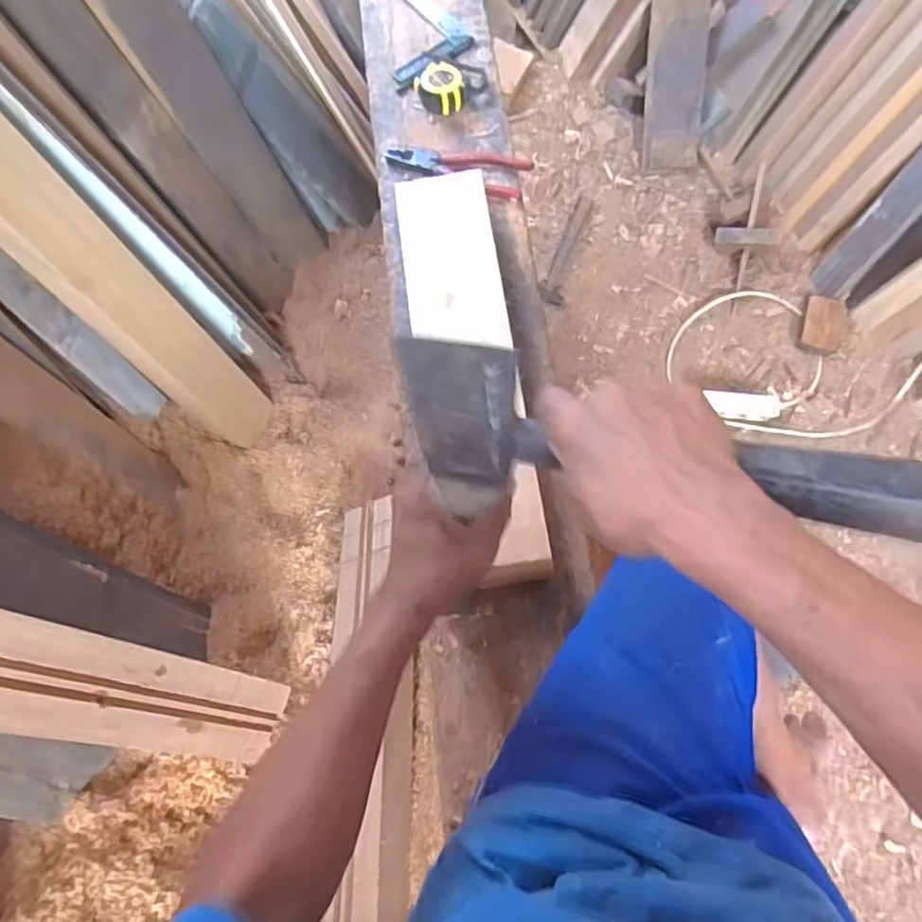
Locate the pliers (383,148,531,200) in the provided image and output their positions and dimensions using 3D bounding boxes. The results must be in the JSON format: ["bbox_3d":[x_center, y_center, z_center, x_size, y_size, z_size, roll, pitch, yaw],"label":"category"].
[{"bbox_3d":[-0.008,-0.381,0.825,0.192,0.023,0.069,18,73,9],"label":"pliers"}]

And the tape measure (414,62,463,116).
[{"bbox_3d":[-0.028,-0.501,0.855,0.057,0.033,0.068,-15,71,-3],"label":"tape measure"}]

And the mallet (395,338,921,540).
[{"bbox_3d":[0.121,-0.010,0.391,0.312,0.115,0.048,13,46,11],"label":"mallet"}]

